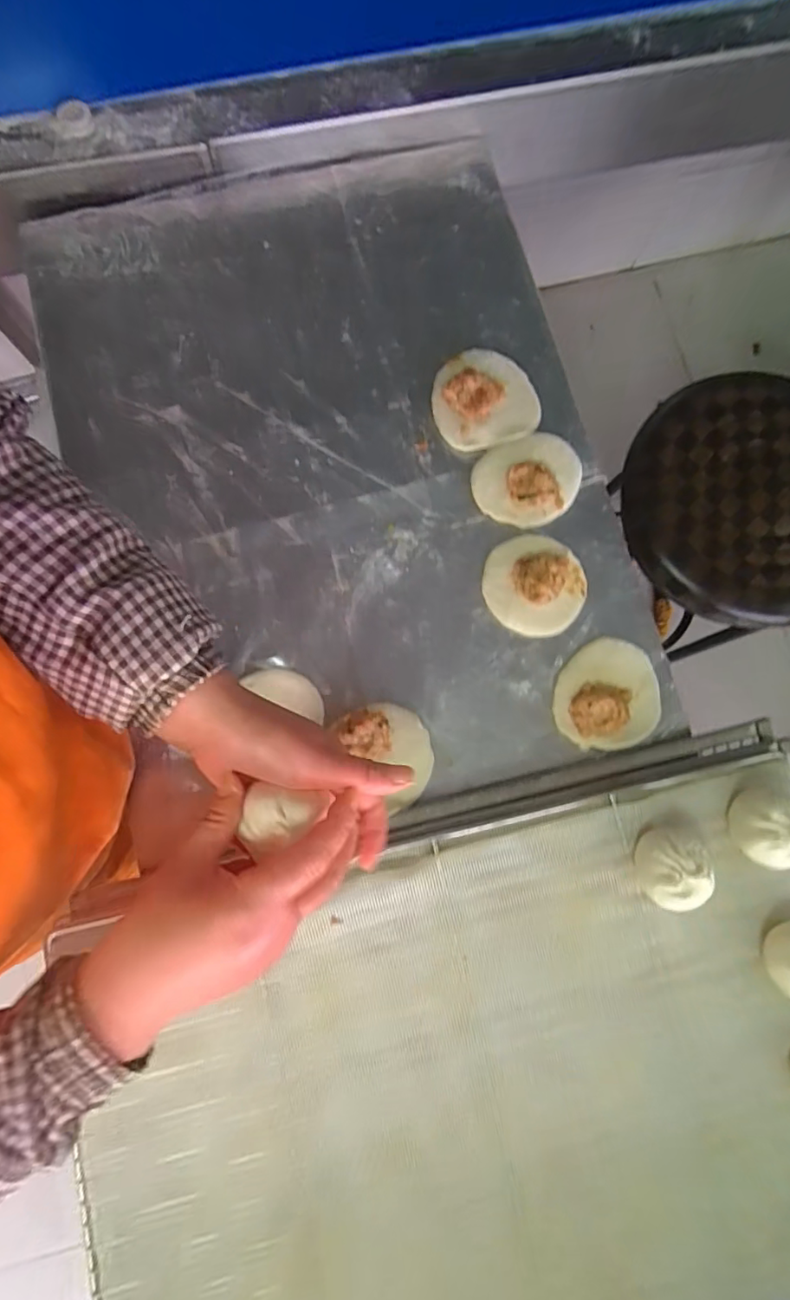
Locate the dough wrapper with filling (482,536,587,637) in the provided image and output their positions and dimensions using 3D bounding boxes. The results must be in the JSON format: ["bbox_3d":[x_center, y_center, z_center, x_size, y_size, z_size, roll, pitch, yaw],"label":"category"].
[{"bbox_3d":[0.128,-0.062,0.487,0.090,0.026,0.089,0,81,-2],"label":"dough wrapper with filling"}]

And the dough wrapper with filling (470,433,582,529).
[{"bbox_3d":[0.124,-0.156,0.503,0.101,0.014,0.076,-20,82,-5],"label":"dough wrapper with filling"}]

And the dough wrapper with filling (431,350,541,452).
[{"bbox_3d":[0.083,-0.242,0.519,0.096,0.016,0.105,-14,82,-4],"label":"dough wrapper with filling"}]

